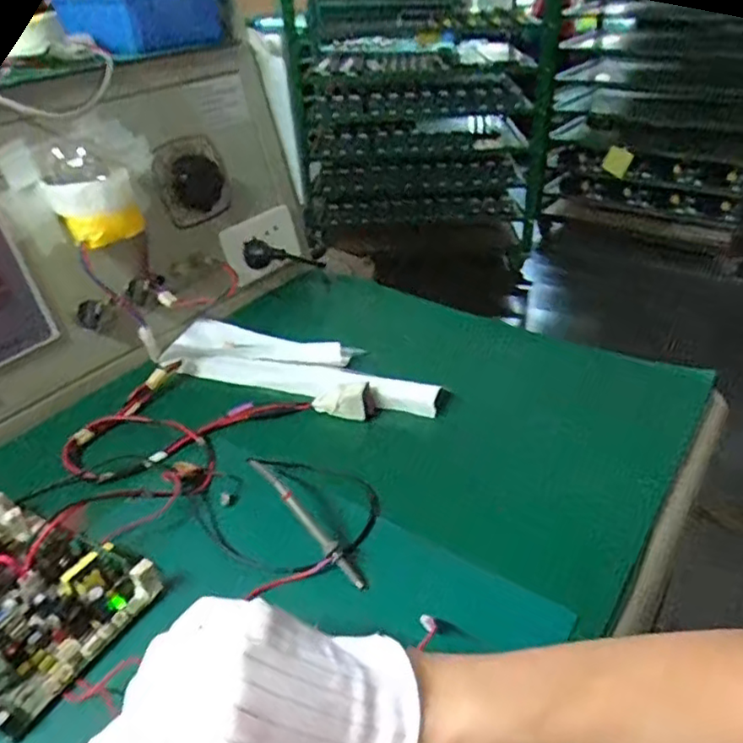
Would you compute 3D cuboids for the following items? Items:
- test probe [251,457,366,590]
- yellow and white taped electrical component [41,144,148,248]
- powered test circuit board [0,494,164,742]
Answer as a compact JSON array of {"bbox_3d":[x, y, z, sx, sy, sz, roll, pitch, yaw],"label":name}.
[{"bbox_3d":[-0.049,0.109,0.467,0.009,0.013,0.134,-30,61,-33],"label":"test probe"},{"bbox_3d":[-0.266,-0.170,0.605,0.056,0.077,0.070,25,44,35],"label":"yellow and white taped electrical component"},{"bbox_3d":[-0.260,0.150,0.440,0.197,0.040,0.127,14,38,25],"label":"powered test circuit board"}]

